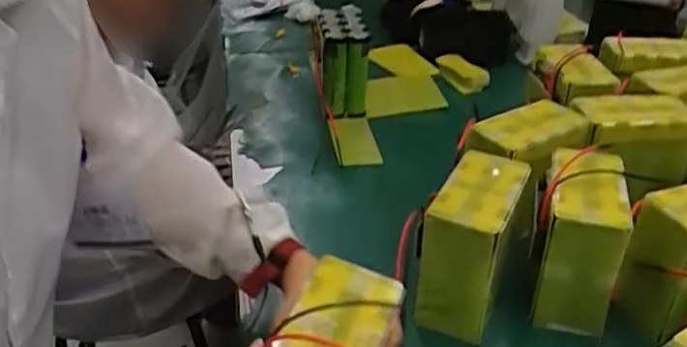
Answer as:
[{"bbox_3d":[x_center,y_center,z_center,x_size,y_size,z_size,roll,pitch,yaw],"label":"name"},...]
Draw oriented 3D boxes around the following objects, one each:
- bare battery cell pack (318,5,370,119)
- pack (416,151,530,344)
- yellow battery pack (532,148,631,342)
[{"bbox_3d":[-0.005,-0.192,1.126,0.085,0.151,0.168,-1,32,-2],"label":"bare battery cell pack"},{"bbox_3d":[0.135,0.073,0.689,0.074,0.135,0.137,15,35,22],"label":"pack"},{"bbox_3d":[0.251,0.069,0.705,0.082,0.140,0.141,11,33,16],"label":"yellow battery pack"}]

